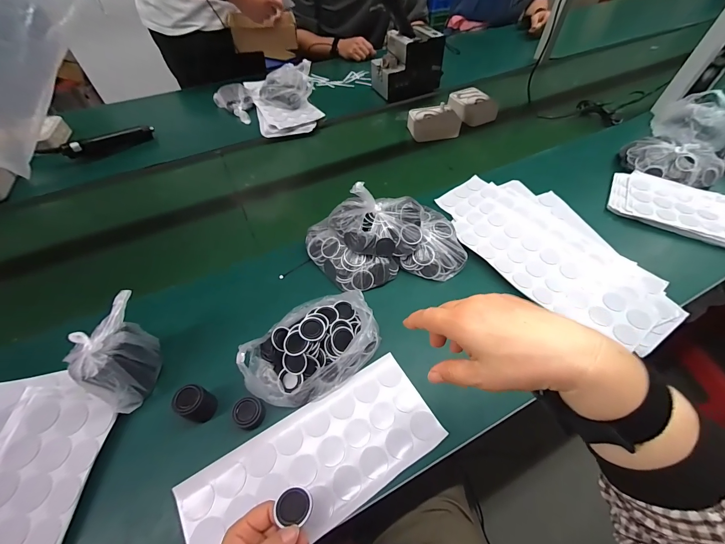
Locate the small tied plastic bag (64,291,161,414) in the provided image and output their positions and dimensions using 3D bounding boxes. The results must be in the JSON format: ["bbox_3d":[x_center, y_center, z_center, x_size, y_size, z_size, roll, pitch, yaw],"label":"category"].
[{"bbox_3d":[-0.326,0.114,0.421,0.056,0.124,0.117,-7,53,-4],"label":"small tied plastic bag"}]

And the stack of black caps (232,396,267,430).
[{"bbox_3d":[-0.155,0.193,0.425,0.039,0.019,0.036,1,53,1],"label":"stack of black caps"}]

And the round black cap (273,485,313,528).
[{"bbox_3d":[-0.071,0.243,0.323,0.037,0.007,0.031,16,55,13],"label":"round black cap"}]

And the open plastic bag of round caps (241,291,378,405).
[{"bbox_3d":[-0.081,0.104,0.467,0.200,0.075,0.139,-31,59,-20],"label":"open plastic bag of round caps"}]

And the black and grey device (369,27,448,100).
[{"bbox_3d":[0.132,-0.622,0.940,0.185,0.160,0.121,-18,55,-12],"label":"black and grey device"}]

